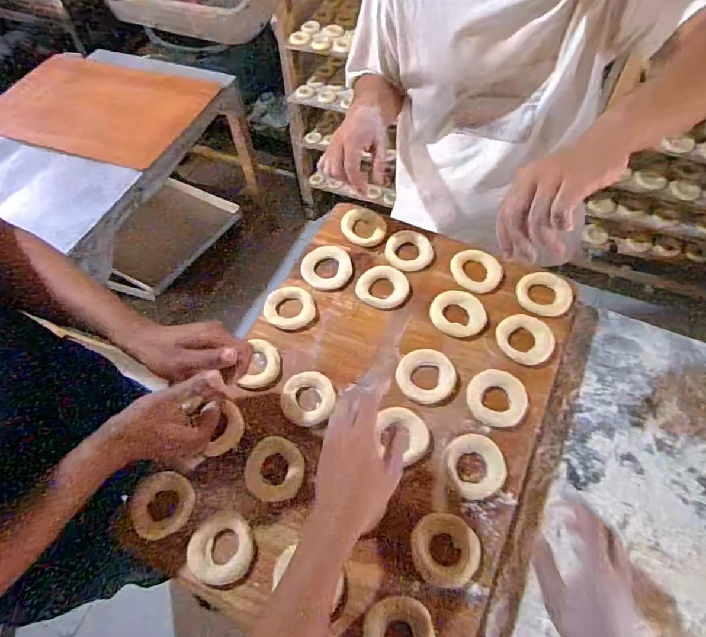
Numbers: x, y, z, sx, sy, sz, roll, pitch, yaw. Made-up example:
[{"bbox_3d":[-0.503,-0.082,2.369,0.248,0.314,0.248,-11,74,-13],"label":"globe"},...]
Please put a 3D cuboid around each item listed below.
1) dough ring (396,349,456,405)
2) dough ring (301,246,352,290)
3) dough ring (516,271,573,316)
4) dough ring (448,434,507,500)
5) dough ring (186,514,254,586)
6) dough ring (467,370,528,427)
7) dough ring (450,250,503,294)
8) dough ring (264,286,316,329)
[{"bbox_3d":[0.102,0.080,0.660,0.080,0.012,0.077,-2,56,2],"label":"dough ring"},{"bbox_3d":[-0.043,-0.084,0.769,0.081,0.014,0.079,-2,56,2],"label":"dough ring"},{"bbox_3d":[0.294,-0.039,0.723,0.078,0.013,0.075,-2,56,2],"label":"dough ring"},{"bbox_3d":[0.153,0.183,0.588,0.074,0.018,0.075,-2,56,2],"label":"dough ring"},{"bbox_3d":[-0.153,0.270,0.550,0.073,0.024,0.070,-2,56,2],"label":"dough ring"},{"bbox_3d":[0.193,0.106,0.630,0.077,0.015,0.072,-2,56,2],"label":"dough ring"},{"bbox_3d":[0.197,-0.076,0.753,0.080,0.012,0.077,-2,56,2],"label":"dough ring"},{"bbox_3d":[-0.099,-0.020,0.736,0.076,0.010,0.081,-2,56,2],"label":"dough ring"}]

